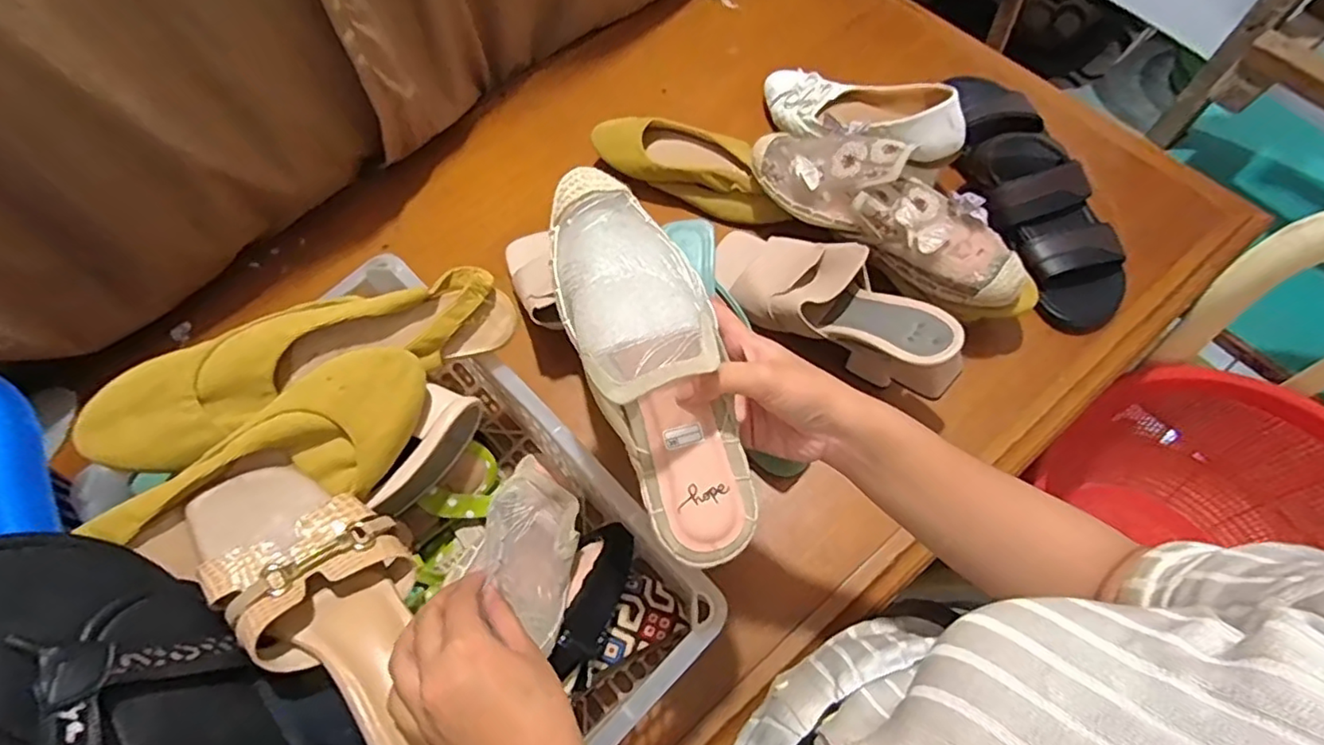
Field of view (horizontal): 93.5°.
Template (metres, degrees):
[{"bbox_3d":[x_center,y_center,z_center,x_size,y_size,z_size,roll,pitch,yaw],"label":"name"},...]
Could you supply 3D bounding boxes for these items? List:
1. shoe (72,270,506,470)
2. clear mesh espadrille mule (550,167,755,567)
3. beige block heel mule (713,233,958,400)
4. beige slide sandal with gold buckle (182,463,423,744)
[{"bbox_3d":[-0.255,-0.016,0.459,0.291,0.049,0.081,-22,65,-20],"label":"shoe"},{"bbox_3d":[-0.004,-0.009,0.359,0.081,0.066,0.243,-20,88,-6],"label":"clear mesh espadrille mule"},{"bbox_3d":[0.158,-0.075,0.603,0.272,0.129,0.108,36,72,18],"label":"beige block heel mule"},{"bbox_3d":[-0.194,0.153,0.397,0.244,0.057,0.099,38,56,8],"label":"beige slide sandal with gold buckle"}]

